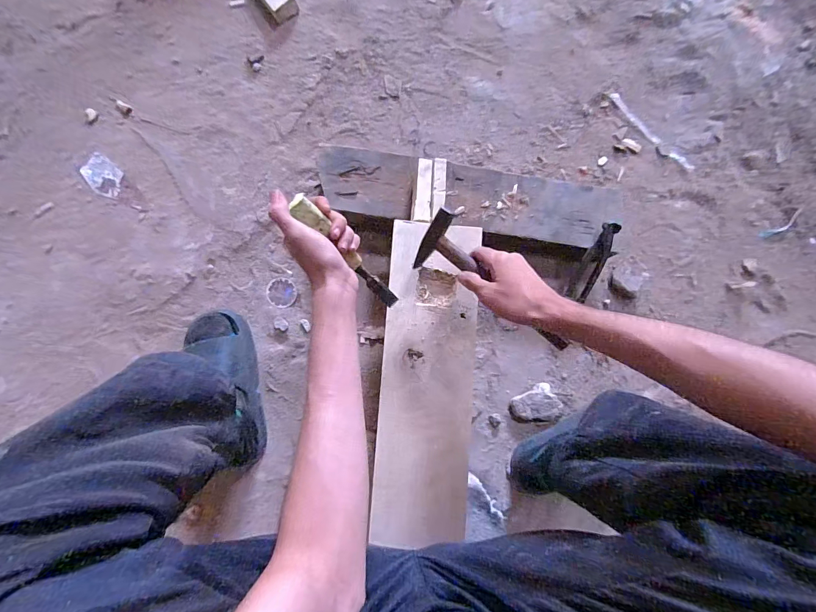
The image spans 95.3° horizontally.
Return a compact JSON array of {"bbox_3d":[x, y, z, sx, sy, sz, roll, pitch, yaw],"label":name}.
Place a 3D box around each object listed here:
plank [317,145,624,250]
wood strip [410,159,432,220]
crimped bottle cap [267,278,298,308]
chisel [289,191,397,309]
[{"bbox_3d":[0.110,-0.183,0.631,0.508,0.027,0.107,8,84,-4],"label":"plank"},{"bbox_3d":[0.025,-0.179,0.579,0.029,0.009,0.101,8,84,-3],"label":"wood strip"},{"bbox_3d":[-0.231,-0.024,0.680,0.056,0.009,0.052,0,84,-5],"label":"crimped bottle cap"},{"bbox_3d":[-0.071,-0.059,0.456,0.020,0.019,0.188,-48,132,-7],"label":"chisel"}]

